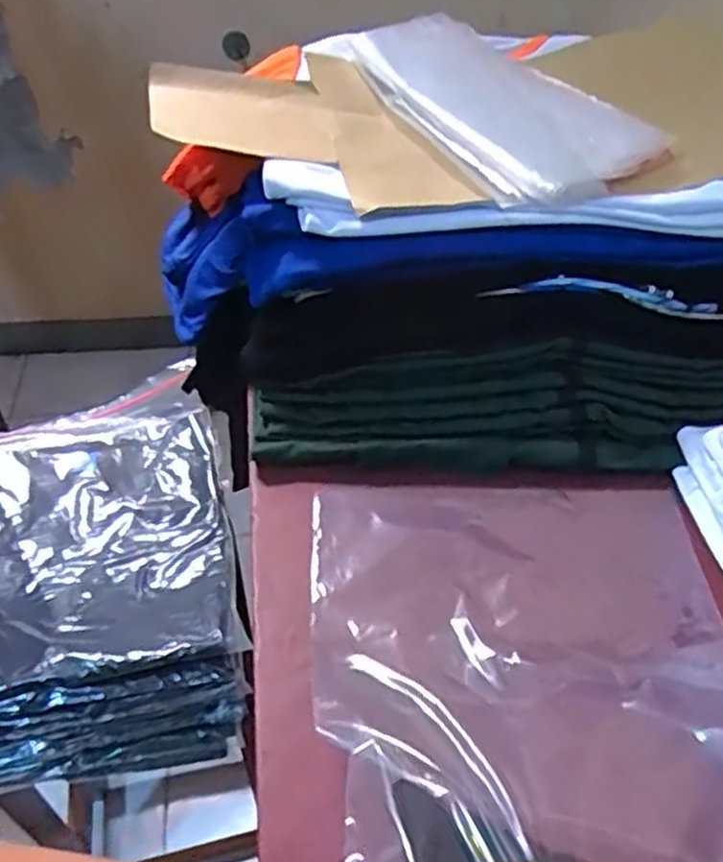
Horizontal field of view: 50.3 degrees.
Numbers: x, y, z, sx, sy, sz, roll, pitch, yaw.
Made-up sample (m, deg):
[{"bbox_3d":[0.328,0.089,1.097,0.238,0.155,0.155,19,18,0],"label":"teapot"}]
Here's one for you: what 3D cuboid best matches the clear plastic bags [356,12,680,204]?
[{"bbox_3d":[0.123,-0.313,0.724,0.181,0.039,0.326,-20,49,-19],"label":"clear plastic bags"}]

